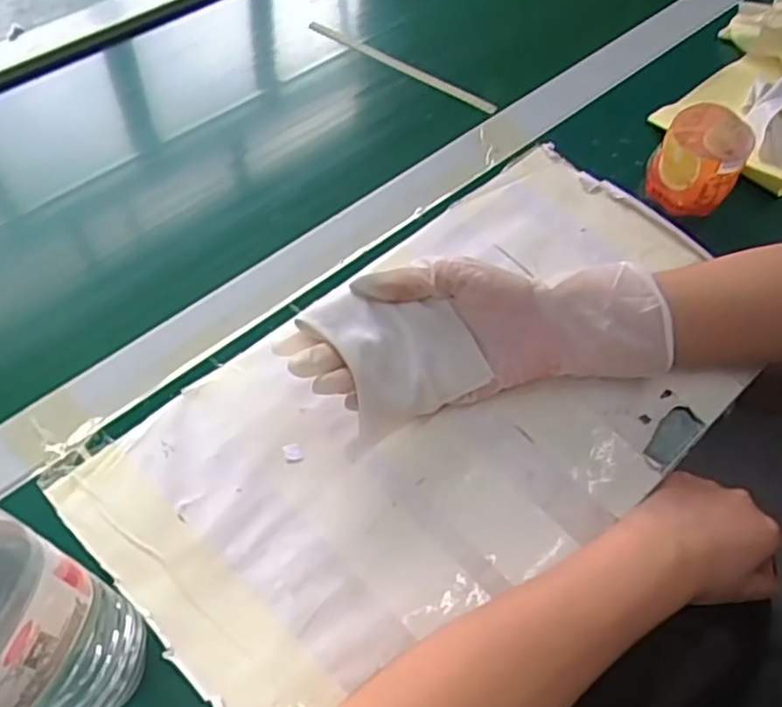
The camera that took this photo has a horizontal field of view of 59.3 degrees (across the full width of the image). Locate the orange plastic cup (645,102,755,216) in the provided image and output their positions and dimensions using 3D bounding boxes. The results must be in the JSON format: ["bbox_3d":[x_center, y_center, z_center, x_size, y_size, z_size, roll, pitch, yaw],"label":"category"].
[{"bbox_3d":[0.232,-0.145,0.522,0.059,0.057,0.065,28,60,14],"label":"orange plastic cup"}]

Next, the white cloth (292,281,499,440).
[{"bbox_3d":[0.005,-0.004,0.412,0.085,0.020,0.083,-27,89,-30],"label":"white cloth"}]

